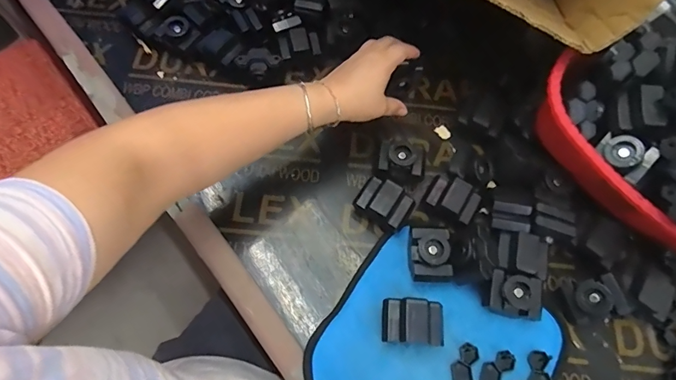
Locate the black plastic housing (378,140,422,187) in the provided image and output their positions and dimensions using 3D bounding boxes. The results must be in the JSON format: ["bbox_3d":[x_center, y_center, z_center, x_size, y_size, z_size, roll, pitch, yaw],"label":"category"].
[{"bbox_3d":[0.070,-0.028,0.482,0.050,0.041,0.040,17,68,6],"label":"black plastic housing"}]

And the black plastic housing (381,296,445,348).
[{"bbox_3d":[0.073,0.129,0.407,0.059,0.039,0.040,4,67,0],"label":"black plastic housing"}]

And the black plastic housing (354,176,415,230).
[{"bbox_3d":[0.051,0.017,0.461,0.056,0.041,0.041,31,70,11],"label":"black plastic housing"}]

